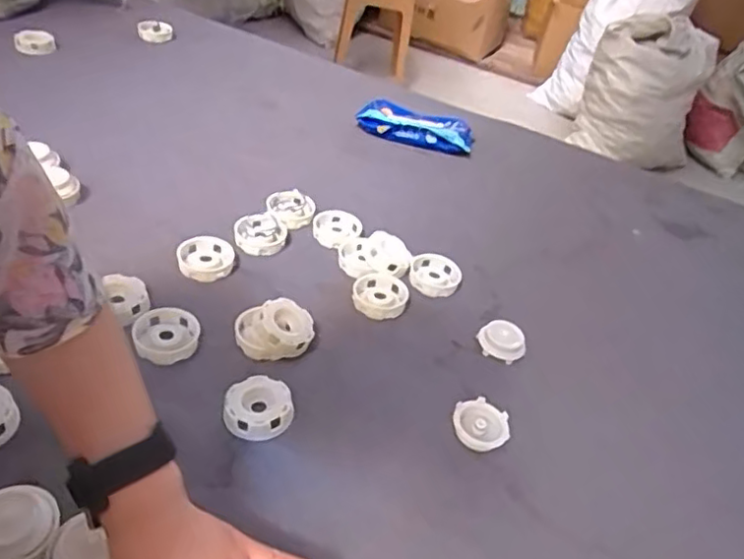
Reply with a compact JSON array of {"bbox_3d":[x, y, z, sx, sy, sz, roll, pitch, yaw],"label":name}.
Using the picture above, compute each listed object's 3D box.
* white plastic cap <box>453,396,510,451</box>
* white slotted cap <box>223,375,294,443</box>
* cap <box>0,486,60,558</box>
[{"bbox_3d":[0.103,0.142,0.605,0.054,0.023,0.049,23,42,21],"label":"white plastic cap"},{"bbox_3d":[-0.103,0.118,0.572,0.059,0.024,0.062,3,39,-3],"label":"white slotted cap"},{"bbox_3d":[-0.256,0.176,0.446,0.059,0.019,0.054,3,39,-3],"label":"cap"}]

